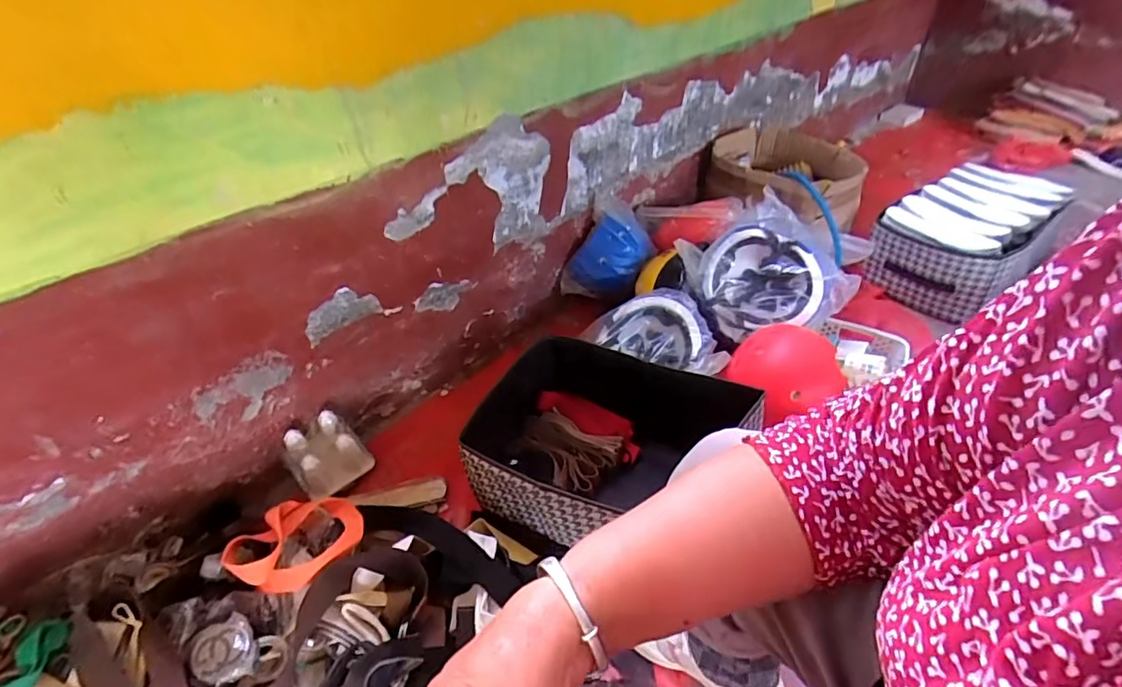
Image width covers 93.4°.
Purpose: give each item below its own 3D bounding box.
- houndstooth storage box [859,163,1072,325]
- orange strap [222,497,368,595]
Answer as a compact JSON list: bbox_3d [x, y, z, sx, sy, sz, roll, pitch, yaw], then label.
[{"bbox_3d":[0.969,-0.251,1.276,0.384,0.216,0.273,-28,46,-25],"label":"houndstooth storage box"},{"bbox_3d":[-0.356,0.266,0.720,0.145,0.063,0.157,22,47,27],"label":"orange strap"}]

